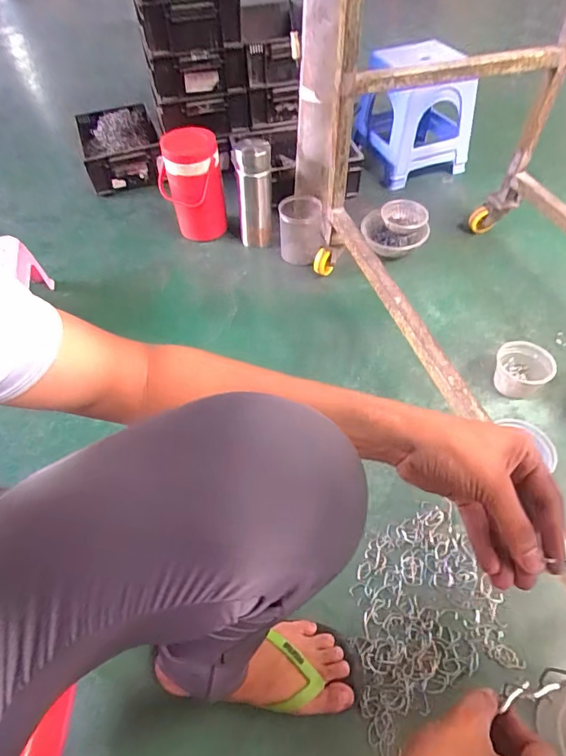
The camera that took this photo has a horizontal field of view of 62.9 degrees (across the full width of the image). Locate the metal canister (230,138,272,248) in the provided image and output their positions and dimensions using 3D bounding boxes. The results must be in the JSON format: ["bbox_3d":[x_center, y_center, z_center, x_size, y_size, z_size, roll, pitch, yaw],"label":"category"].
[{"bbox_3d":[-0.069,-0.444,1.144,0.088,0.268,0.072,-4,52,-4],"label":"metal canister"}]

